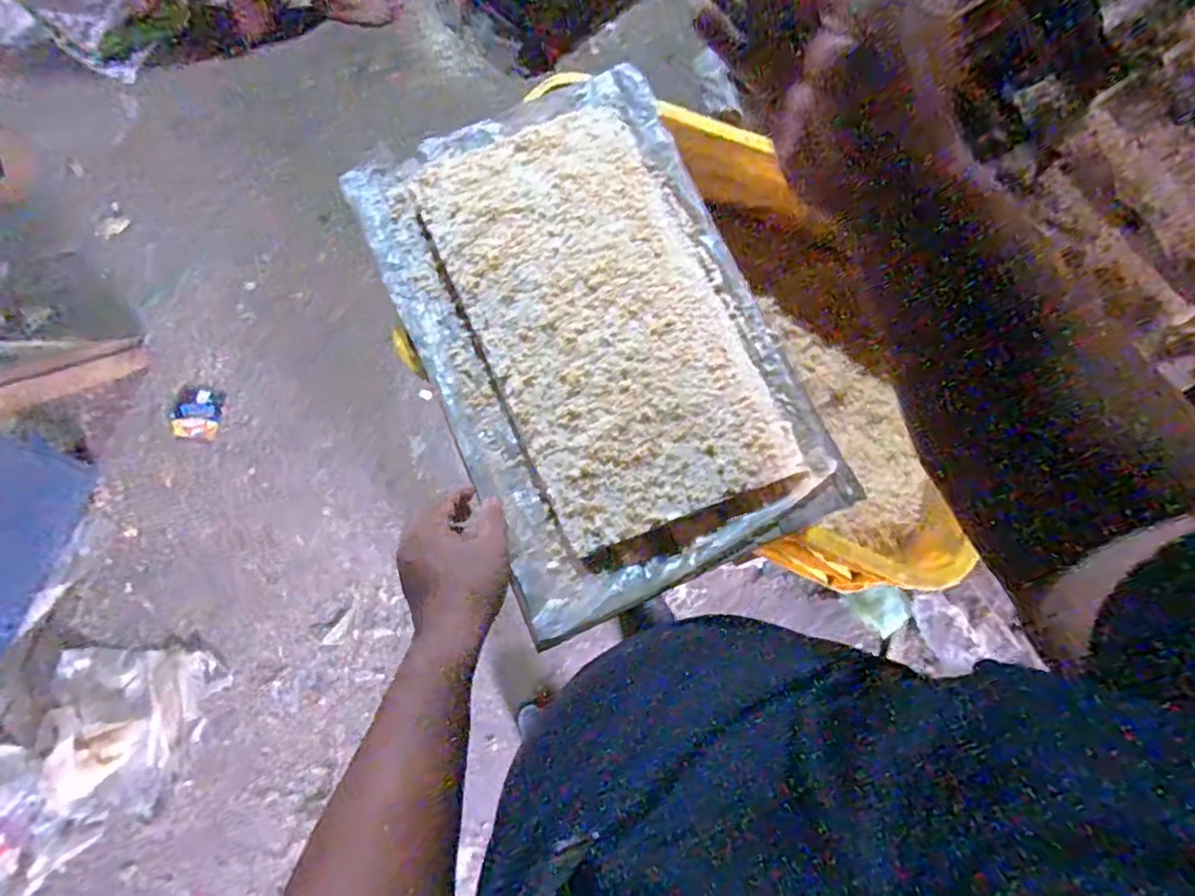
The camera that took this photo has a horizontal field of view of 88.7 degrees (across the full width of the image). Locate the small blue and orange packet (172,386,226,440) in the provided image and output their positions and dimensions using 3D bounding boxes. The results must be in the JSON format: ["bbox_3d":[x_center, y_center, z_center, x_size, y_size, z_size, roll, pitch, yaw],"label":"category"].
[{"bbox_3d":[-0.965,-0.085,1.475,0.111,0.014,0.131,5,70,0],"label":"small blue and orange packet"}]

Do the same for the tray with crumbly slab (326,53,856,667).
[{"bbox_3d":[-0.010,-0.123,0.594,0.318,0.065,0.514,-23,72,-9],"label":"tray with crumbly slab"}]

